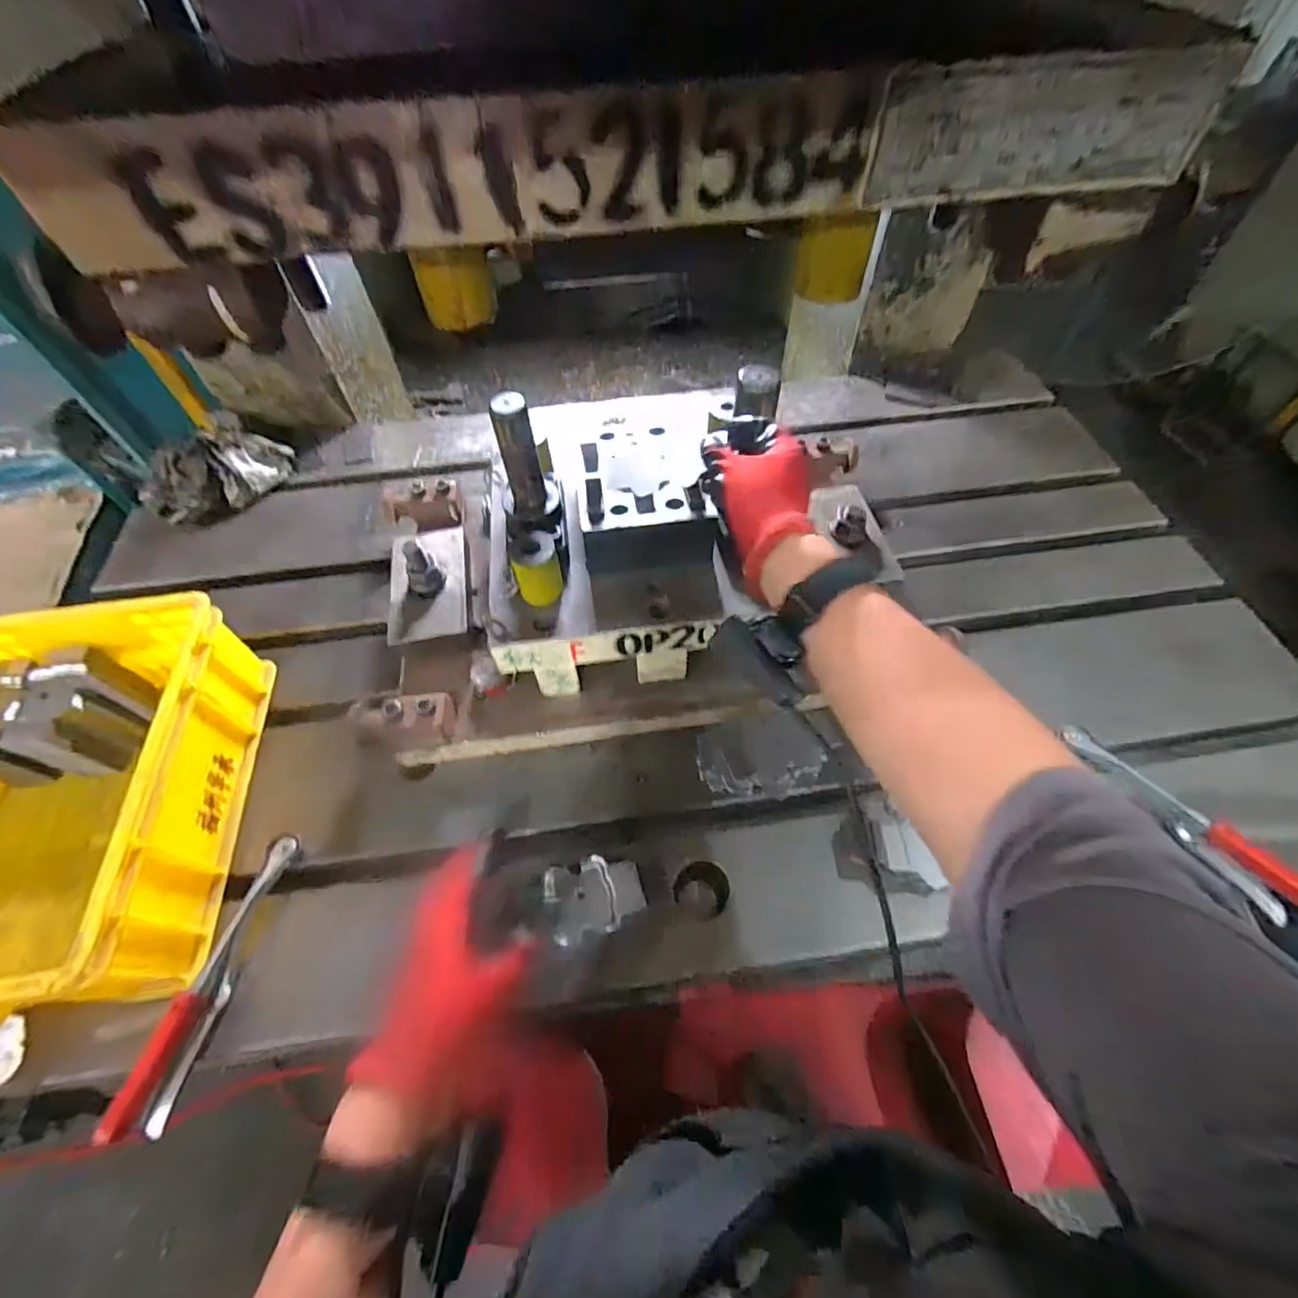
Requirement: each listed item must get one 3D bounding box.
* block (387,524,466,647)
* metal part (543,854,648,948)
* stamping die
[{"bbox_3d":[-0.237,-0.085,0.586,0.081,0.066,0.150,-10,56,-6],"label":"block"},{"bbox_3d":[-0.046,0.213,0.484,0.080,0.025,0.057,-14,56,-9],"label":"metal part"},{"bbox_3d":[-0.015,-0.127,0.547,0.261,0.212,0.248,-3,55,-1],"label":"stamping die"}]

